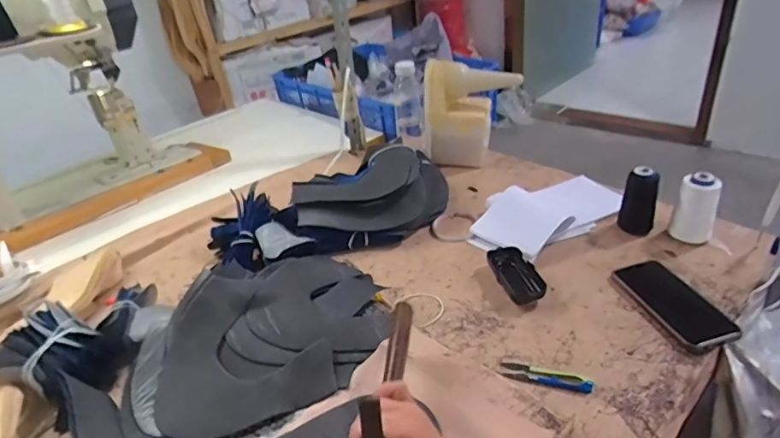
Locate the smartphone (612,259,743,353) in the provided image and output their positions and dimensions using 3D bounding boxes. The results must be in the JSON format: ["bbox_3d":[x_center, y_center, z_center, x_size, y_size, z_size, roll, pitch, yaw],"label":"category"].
[{"bbox_3d":[0.371,0.104,0.636,0.082,0.014,0.160,-10,30,-9],"label":"smartphone"}]

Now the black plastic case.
[{"bbox_3d":[0.183,0.081,0.710,0.054,0.021,0.114,-13,32,-10],"label":"black plastic case"}]

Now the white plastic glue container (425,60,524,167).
[{"bbox_3d":[0.167,-0.213,1.003,0.185,0.192,0.076,-8,32,-2],"label":"white plastic glue container"}]

